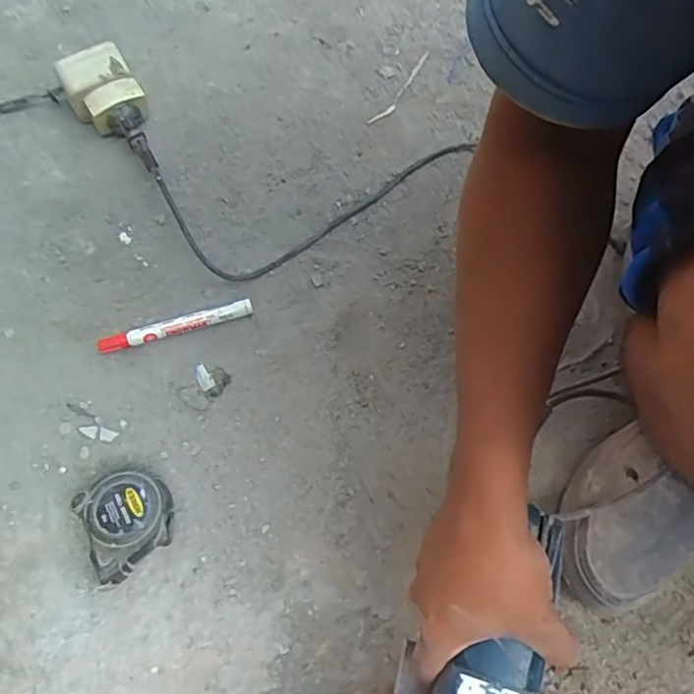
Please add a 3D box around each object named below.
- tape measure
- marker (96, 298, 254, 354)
[{"bbox_3d":[-0.177,0.142,0.502,0.071,0.040,0.083,-25,70,-13],"label":"tape measure"},{"bbox_3d":[-0.165,-0.020,0.592,0.147,0.020,0.018,-17,70,-7],"label":"marker"}]

